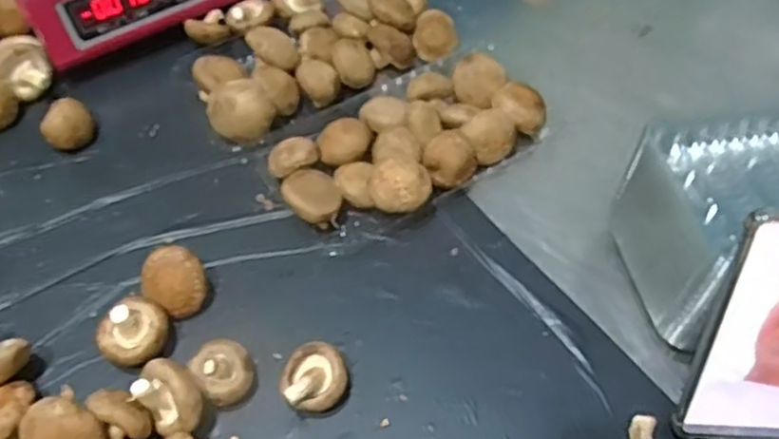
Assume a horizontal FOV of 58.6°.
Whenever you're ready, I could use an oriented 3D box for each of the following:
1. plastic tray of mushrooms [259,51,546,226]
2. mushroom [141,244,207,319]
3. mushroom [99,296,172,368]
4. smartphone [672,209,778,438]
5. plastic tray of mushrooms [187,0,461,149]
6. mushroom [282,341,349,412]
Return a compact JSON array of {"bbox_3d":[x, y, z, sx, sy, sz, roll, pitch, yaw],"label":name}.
[{"bbox_3d":[0.016,-0.065,0.552,0.226,0.040,0.118,-33,62,-23],"label":"plastic tray of mushrooms"},{"bbox_3d":[-0.148,0.044,0.478,0.038,0.034,0.043,-33,62,-23],"label":"mushroom"},{"bbox_3d":[-0.164,0.075,0.452,0.041,0.038,0.044,1,54,-1],"label":"mushroom"},{"bbox_3d":[0.216,0.066,0.391,0.075,0.157,0.010,3,30,-1],"label":"smartphone"},{"bbox_3d":[-0.068,-0.156,0.611,0.226,0.054,0.136,-26,59,-19],"label":"plastic tray of mushrooms"},{"bbox_3d":[-0.047,0.102,0.442,0.039,0.026,0.041,1,54,-1],"label":"mushroom"}]

